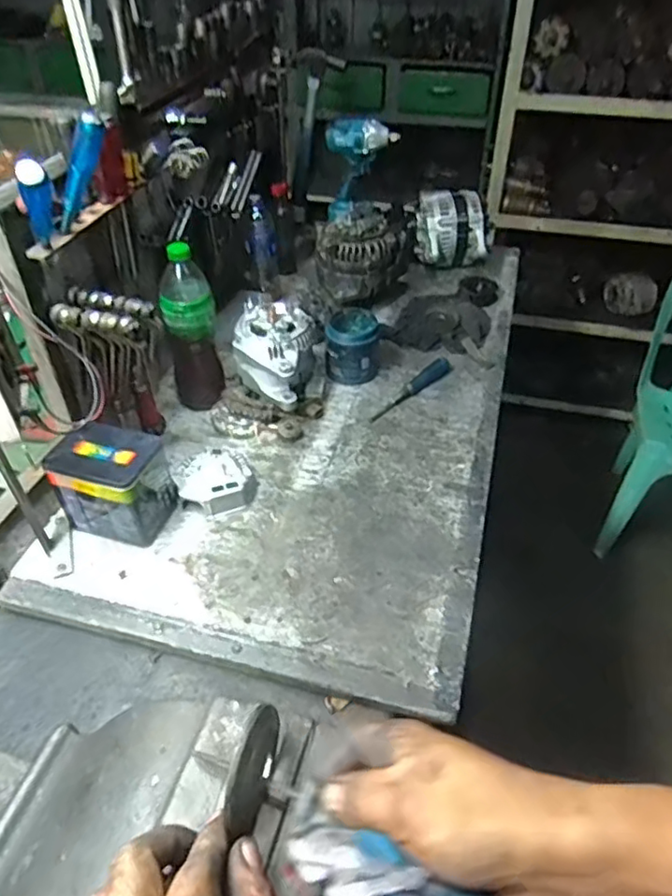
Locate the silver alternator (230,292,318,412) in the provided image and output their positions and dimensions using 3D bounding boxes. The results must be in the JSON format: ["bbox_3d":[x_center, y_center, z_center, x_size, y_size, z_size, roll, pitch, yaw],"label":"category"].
[{"bbox_3d":[-0.096,-0.162,1.004,0.147,0.107,0.127,26,49,25],"label":"silver alternator"}]

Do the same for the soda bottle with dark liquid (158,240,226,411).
[{"bbox_3d":[-0.220,-0.172,0.953,0.078,0.263,0.069,-11,44,-11],"label":"soda bottle with dark liquid"}]

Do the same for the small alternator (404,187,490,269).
[{"bbox_3d":[0.247,-0.477,1.354,0.163,0.146,0.122,3,43,4],"label":"small alternator"}]

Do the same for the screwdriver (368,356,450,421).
[{"bbox_3d":[0.136,-0.104,1.064,0.028,0.023,0.205,31,51,29],"label":"screwdriver"}]

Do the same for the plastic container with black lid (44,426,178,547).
[{"bbox_3d":[-0.293,0.050,0.825,0.126,0.127,0.100,14,45,14],"label":"plastic container with black lid"}]

